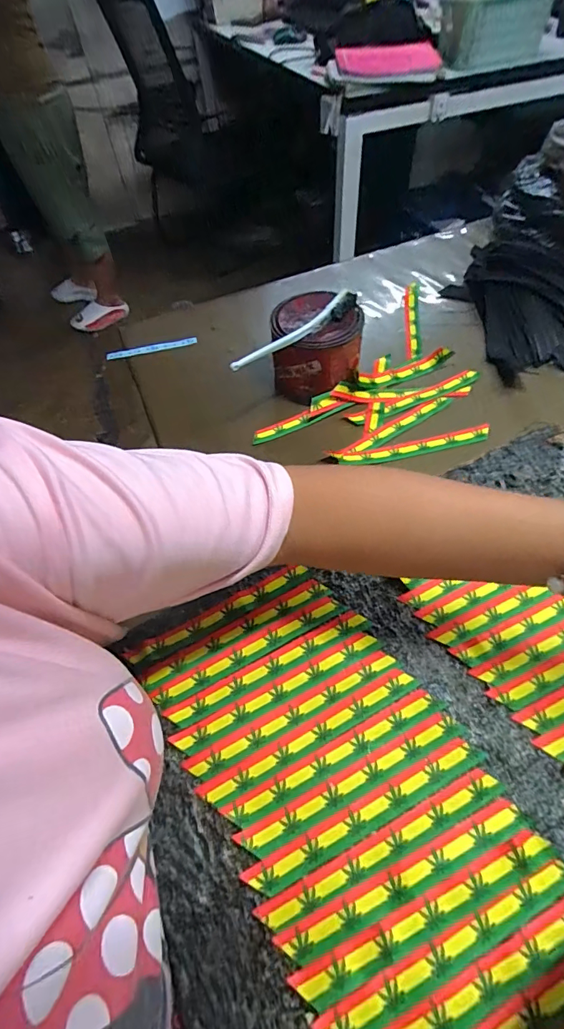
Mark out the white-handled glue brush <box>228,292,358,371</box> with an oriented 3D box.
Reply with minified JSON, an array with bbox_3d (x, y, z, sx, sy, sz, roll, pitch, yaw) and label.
[{"bbox_3d":[0.018,-0.197,0.466,0.167,0.018,0.018,-37,62,-18],"label":"white-handled glue brush"}]

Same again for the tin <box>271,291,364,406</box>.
[{"bbox_3d":[0.041,-0.195,0.519,0.098,0.092,0.092,0,57,5],"label":"tin"}]

